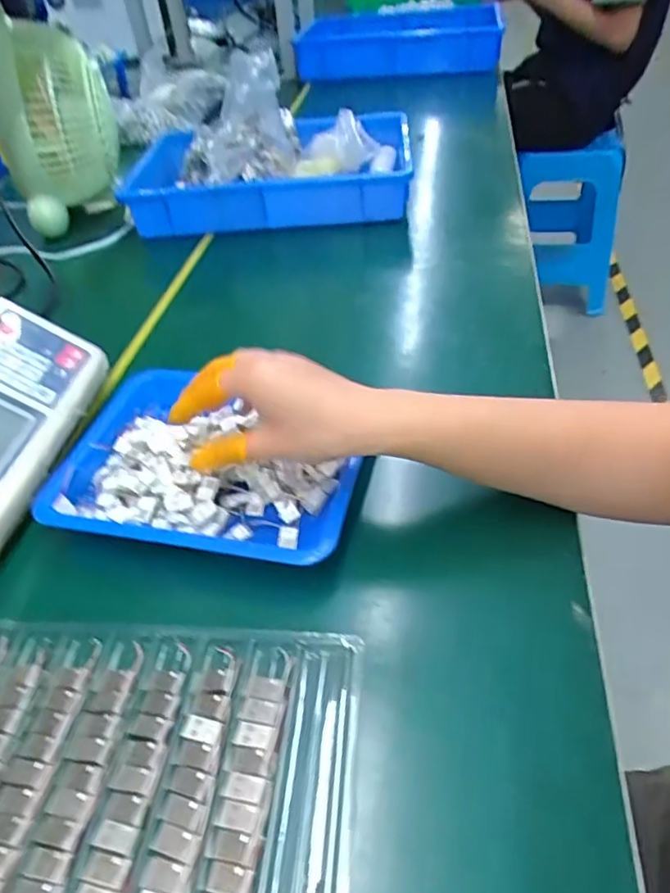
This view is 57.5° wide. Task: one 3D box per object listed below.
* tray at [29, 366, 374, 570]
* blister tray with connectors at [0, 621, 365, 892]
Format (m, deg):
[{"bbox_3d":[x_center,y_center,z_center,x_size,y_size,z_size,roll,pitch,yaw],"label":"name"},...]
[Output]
[{"bbox_3d":[-0.090,0.006,0.451,0.219,0.025,0.170,9,46,12],"label":"tray"},{"bbox_3d":[-0.135,0.161,0.304,0.284,0.008,0.162,2,45,6],"label":"blister tray with connectors"}]

